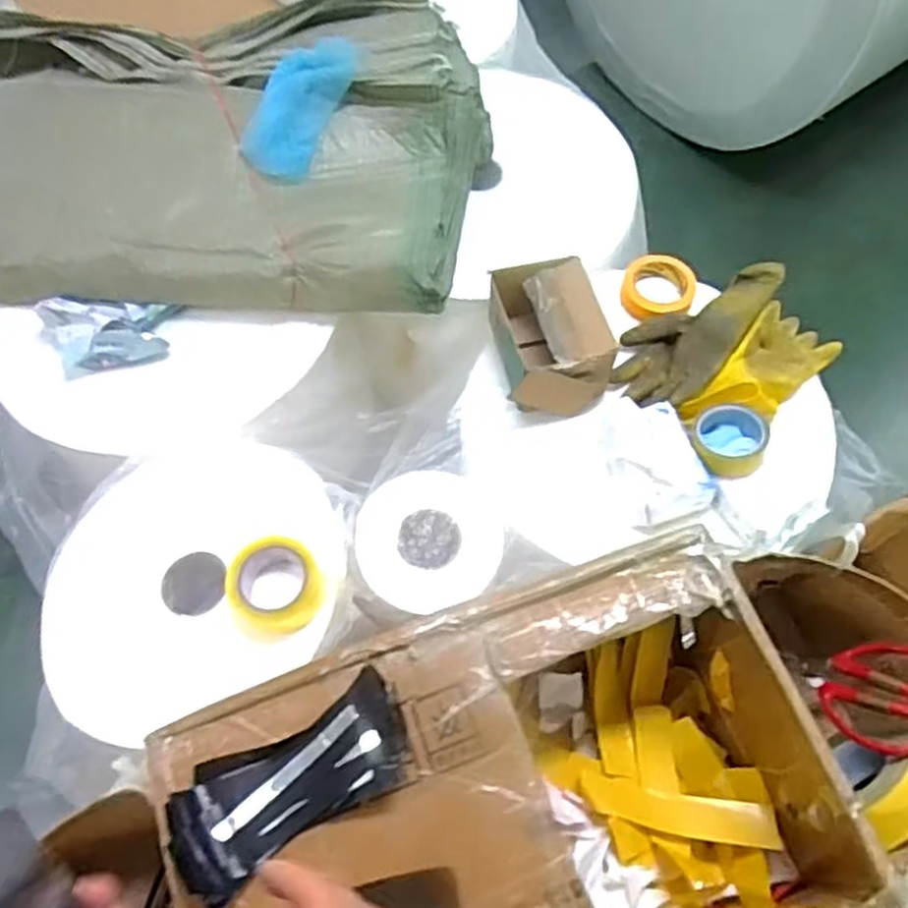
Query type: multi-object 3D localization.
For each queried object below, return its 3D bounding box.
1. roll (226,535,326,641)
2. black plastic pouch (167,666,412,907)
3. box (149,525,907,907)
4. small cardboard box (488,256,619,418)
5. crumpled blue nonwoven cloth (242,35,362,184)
[{"bbox_3d":[-0.217,0.162,0.929,0.115,0.044,0.119,-37,69,-16],"label":"roll"},{"bbox_3d":[-0.109,0.219,0.521,0.169,0.050,0.082,-32,68,-15],"label":"black plastic pouch"},{"bbox_3d":[0.049,0.286,0.593,0.463,0.175,0.302,-19,65,-9],"label":"box"},{"bbox_3d":[0.133,-0.160,1.052,0.141,0.087,0.205,-9,64,-4],"label":"small cardboard box"},{"bbox_3d":[-0.235,-0.533,1.167,0.124,0.072,0.238,16,65,8],"label":"crumpled blue nonwoven cloth"}]

